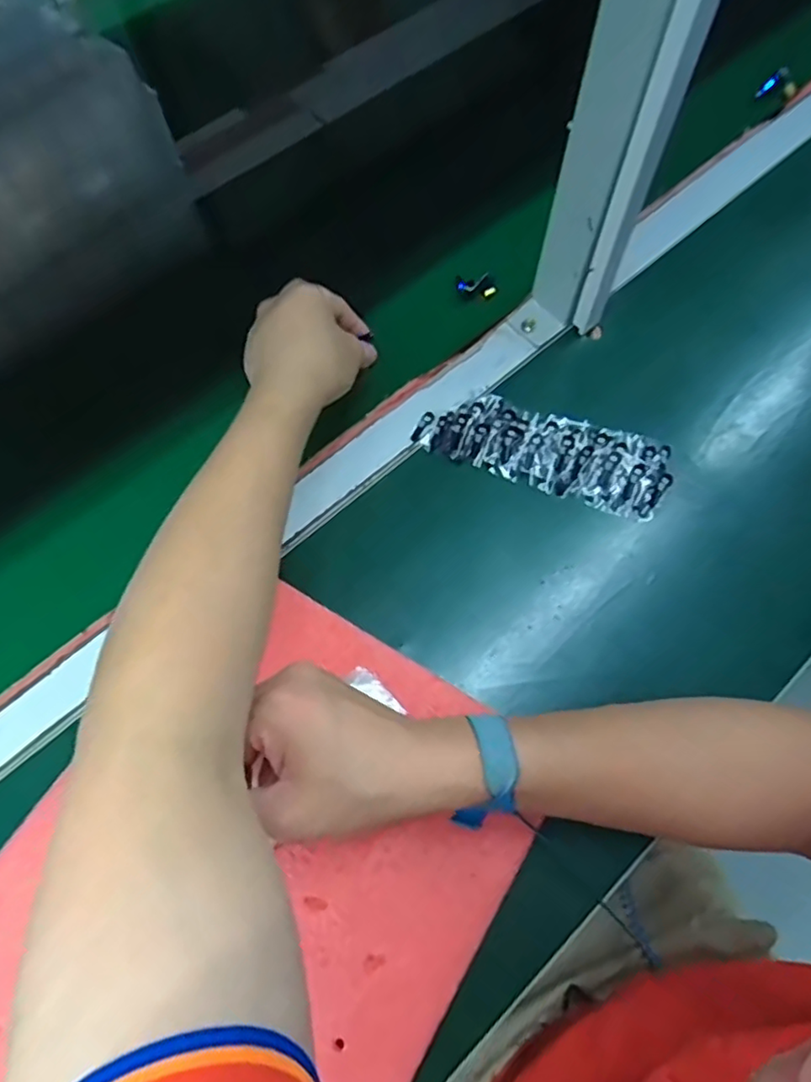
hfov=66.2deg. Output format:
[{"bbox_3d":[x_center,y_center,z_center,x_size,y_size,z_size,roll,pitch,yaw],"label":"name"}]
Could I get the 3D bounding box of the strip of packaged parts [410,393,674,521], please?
[{"bbox_3d":[0.106,-0.072,0.481,0.191,0.028,0.059,18,69,7],"label":"strip of packaged parts"}]

